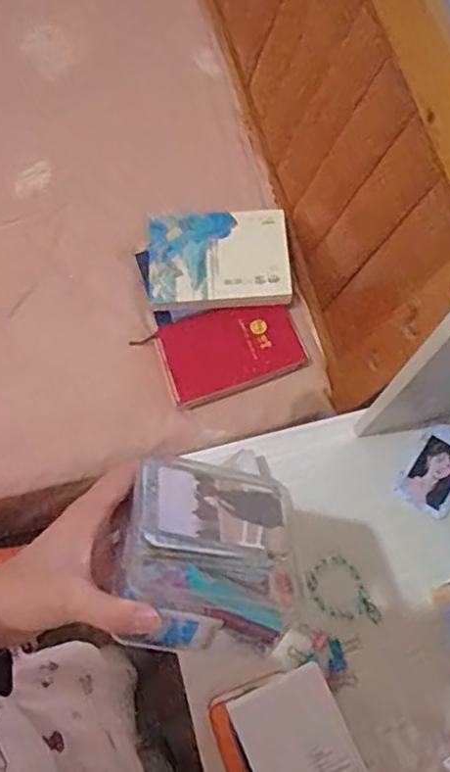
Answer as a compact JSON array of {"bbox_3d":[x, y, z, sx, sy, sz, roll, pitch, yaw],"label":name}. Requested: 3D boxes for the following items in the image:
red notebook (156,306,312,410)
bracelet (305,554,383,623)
[{"bbox_3d":[0.007,-0.061,1.071,0.223,0.022,0.139,-20,82,8],"label":"red notebook"},{"bbox_3d":[0.130,0.234,0.732,0.060,0.005,0.086,-26,73,-11],"label":"bracelet"}]

